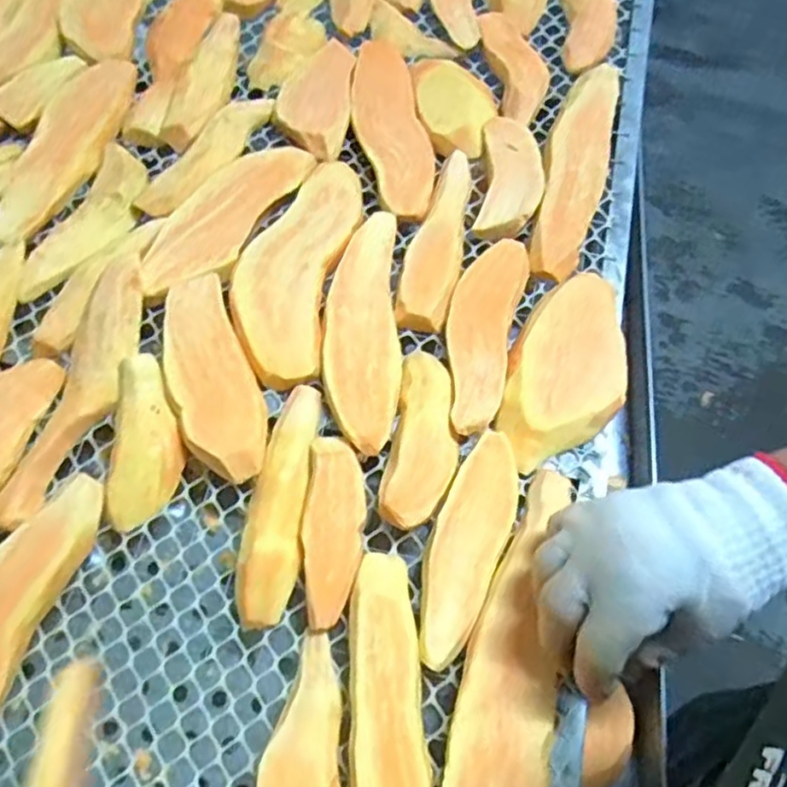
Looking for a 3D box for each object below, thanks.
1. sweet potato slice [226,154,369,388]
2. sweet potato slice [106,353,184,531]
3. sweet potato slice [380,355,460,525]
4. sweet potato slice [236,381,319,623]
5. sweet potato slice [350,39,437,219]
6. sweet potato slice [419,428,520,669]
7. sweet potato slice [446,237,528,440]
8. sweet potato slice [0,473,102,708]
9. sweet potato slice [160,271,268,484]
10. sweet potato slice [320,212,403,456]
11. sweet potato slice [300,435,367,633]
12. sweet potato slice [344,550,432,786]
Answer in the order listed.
[{"bbox_3d":[-0.080,-0.106,0.529,0.081,0.014,0.207,10,64,6],"label":"sweet potato slice"},{"bbox_3d":[-0.176,0.032,0.474,0.049,0.022,0.119,-2,68,-2],"label":"sweet potato slice"},{"bbox_3d":[0.023,0.029,0.477,0.047,0.021,0.134,8,64,5],"label":"sweet potato slice"},{"bbox_3d":[-0.080,0.073,0.462,0.040,0.011,0.165,4,63,3],"label":"sweet potato slice"},{"bbox_3d":[-0.002,-0.237,0.593,0.062,0.020,0.182,-15,64,-6],"label":"sweet potato slice"},{"bbox_3d":[0.049,0.098,0.440,0.047,0.011,0.152,23,66,12],"label":"sweet potato slice"},{"bbox_3d":[0.067,-0.051,0.498,0.051,0.008,0.166,12,64,7],"label":"sweet potato slice"},{"bbox_3d":[-0.243,0.127,0.436,0.047,0.021,0.153,17,65,10],"label":"sweet potato slice"},{"bbox_3d":[-0.135,-0.015,0.483,0.061,0.013,0.162,-21,65,-9],"label":"sweet potato slice"},{"bbox_3d":[-0.025,-0.053,0.505,0.057,0.017,0.202,-2,63,0],"label":"sweet potato slice"},{"bbox_3d":[-0.040,0.090,0.447,0.040,0.011,0.127,3,63,3],"label":"sweet potato slice"},{"bbox_3d":[-0.003,0.198,0.396,0.047,0.017,0.203,-3,63,0],"label":"sweet potato slice"}]

